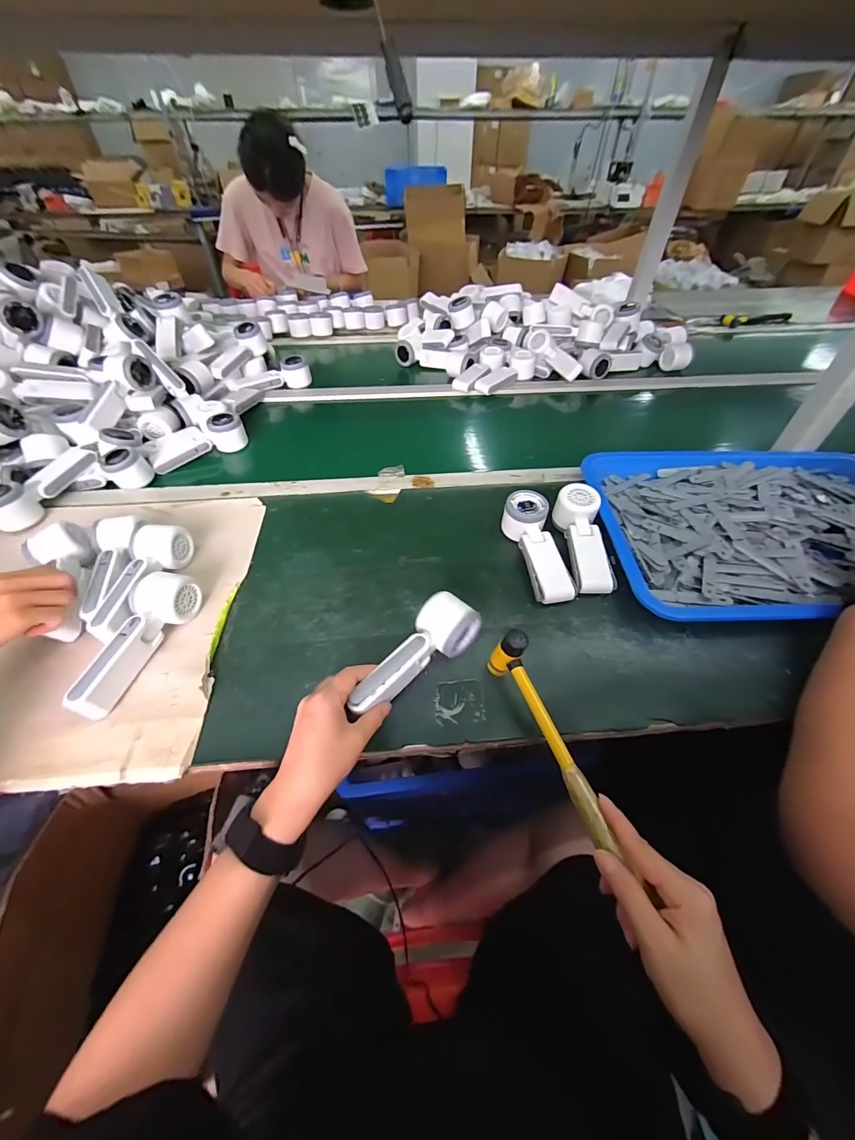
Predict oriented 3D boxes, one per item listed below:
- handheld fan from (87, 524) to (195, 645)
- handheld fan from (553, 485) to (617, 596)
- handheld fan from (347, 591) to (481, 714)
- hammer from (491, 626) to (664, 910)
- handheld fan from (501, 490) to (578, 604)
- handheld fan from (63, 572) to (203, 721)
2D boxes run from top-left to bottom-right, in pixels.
[{"bbox_3d":[-0.354,0.015,0.485,0.060,0.053,0.168,3,51,3],"label":"handheld fan"},{"bbox_3d":[0.213,-0.044,0.538,0.058,0.036,0.169,-1,63,-1],"label":"handheld fan"},{"bbox_3d":[-0.014,0.091,0.418,0.058,0.047,0.163,36,56,26],"label":"handheld fan"},{"bbox_3d":[0.111,0.153,0.367,0.028,0.059,0.188,-17,60,-13],"label":"hammer"},{"bbox_3d":[0.149,-0.034,0.527,0.058,0.047,0.162,-7,51,-5],"label":"handheld fan"},{"bbox_3d":[-0.326,0.073,0.432,0.051,0.056,0.165,15,52,12],"label":"handheld fan"}]

